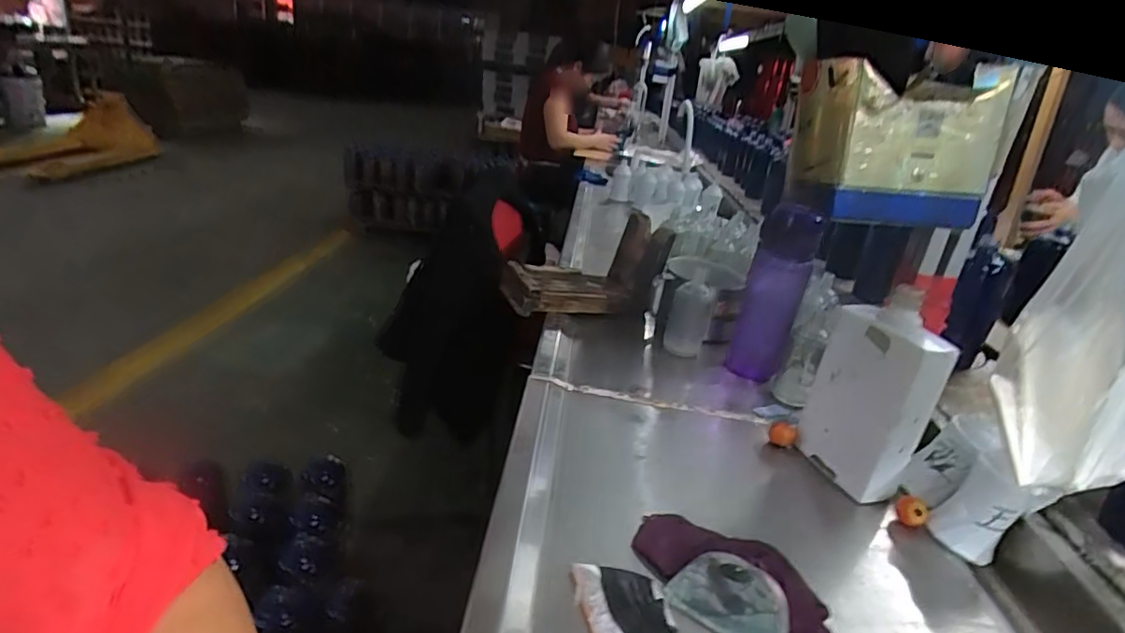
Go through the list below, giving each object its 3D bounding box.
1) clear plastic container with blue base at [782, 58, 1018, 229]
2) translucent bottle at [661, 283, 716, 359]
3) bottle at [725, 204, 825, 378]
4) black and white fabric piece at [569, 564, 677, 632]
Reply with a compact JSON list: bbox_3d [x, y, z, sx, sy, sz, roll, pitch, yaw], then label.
[{"bbox_3d":[0.311,-0.167,0.576,0.157,0.135,0.124,6,23,2],"label":"clear plastic container with blue base"},{"bbox_3d":[0.177,0.006,0.845,0.059,0.109,0.052,12,24,16],"label":"translucent bottle"},{"bbox_3d":[0.279,-0.029,0.792,0.078,0.227,0.063,12,24,16],"label":"bottle"},{"bbox_3d":[0.044,0.208,0.415,0.064,0.009,0.084,1,24,-8],"label":"black and white fabric piece"}]

